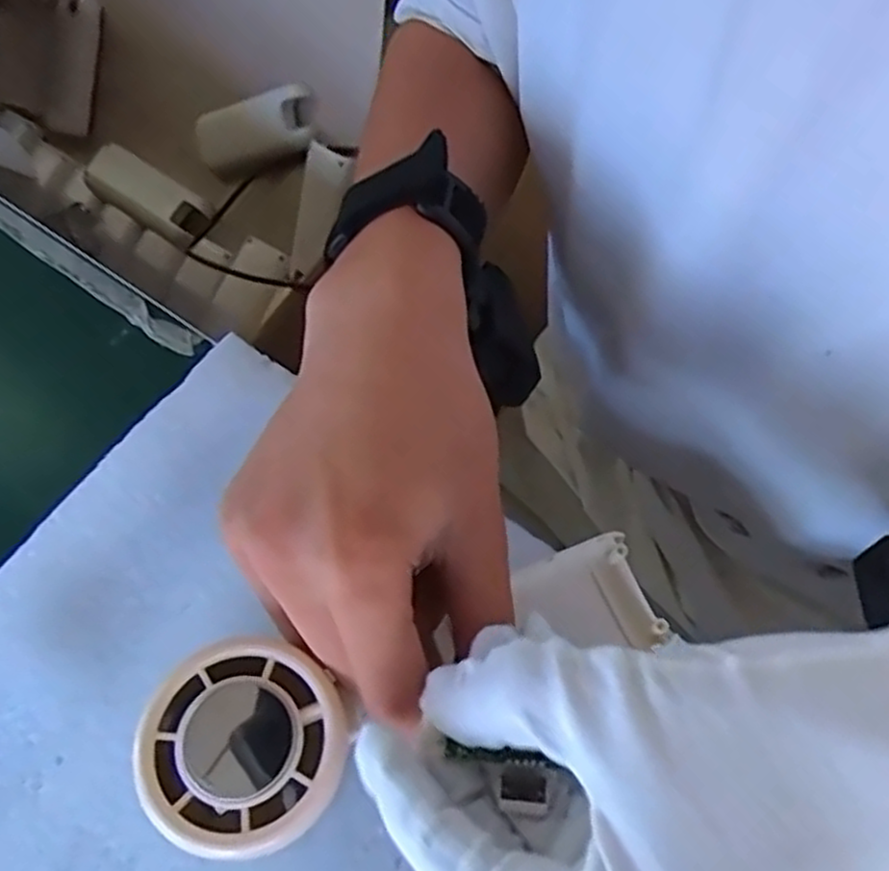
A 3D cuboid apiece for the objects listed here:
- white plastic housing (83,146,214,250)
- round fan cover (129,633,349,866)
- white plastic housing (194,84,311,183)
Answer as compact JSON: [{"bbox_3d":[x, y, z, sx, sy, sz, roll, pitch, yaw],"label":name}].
[{"bbox_3d":[-0.229,-0.186,0.592,0.099,0.026,0.041,30,72,12],"label":"white plastic housing"},{"bbox_3d":[-0.054,0.083,0.205,0.052,0.009,0.052,0,68,1],"label":"round fan cover"},{"bbox_3d":[-0.133,-0.210,0.536,0.105,0.039,0.036,-8,65,31],"label":"white plastic housing"}]

